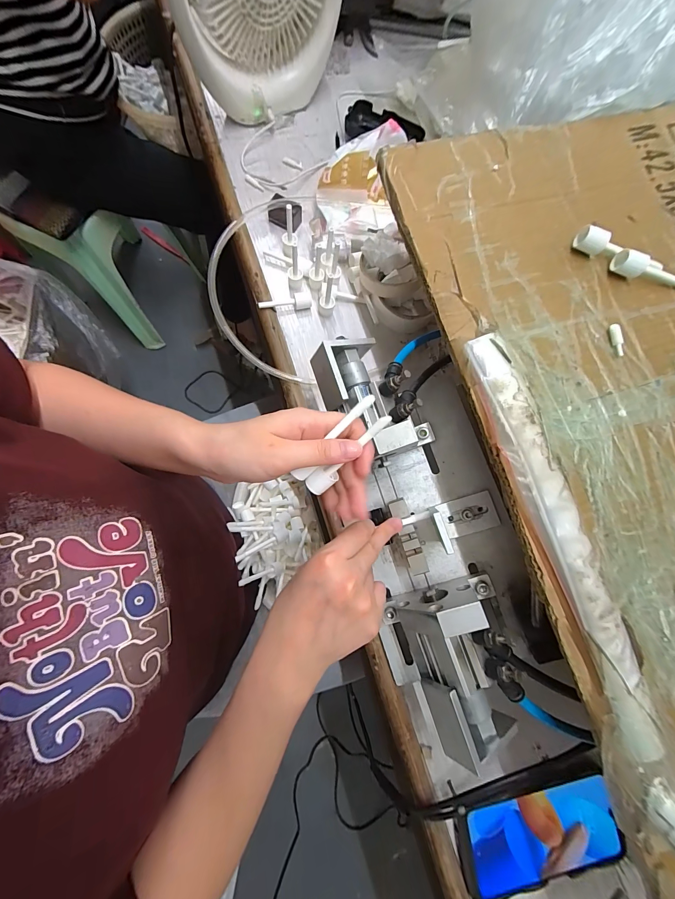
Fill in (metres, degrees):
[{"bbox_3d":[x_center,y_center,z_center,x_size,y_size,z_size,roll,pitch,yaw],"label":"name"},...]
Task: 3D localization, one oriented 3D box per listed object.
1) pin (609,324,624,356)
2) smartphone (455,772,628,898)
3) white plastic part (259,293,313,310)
[{"bbox_3d":[0.238,-0.093,0.274,0.009,0.006,0.028,-1,79,-6],"label":"pin"},{"bbox_3d":[0.201,0.381,0.317,0.164,0.011,0.079,-5,79,-8],"label":"smartphone"},{"bbox_3d":[-0.064,-0.181,0.397,0.064,0.014,0.014,-8,80,-7],"label":"white plastic part"}]

